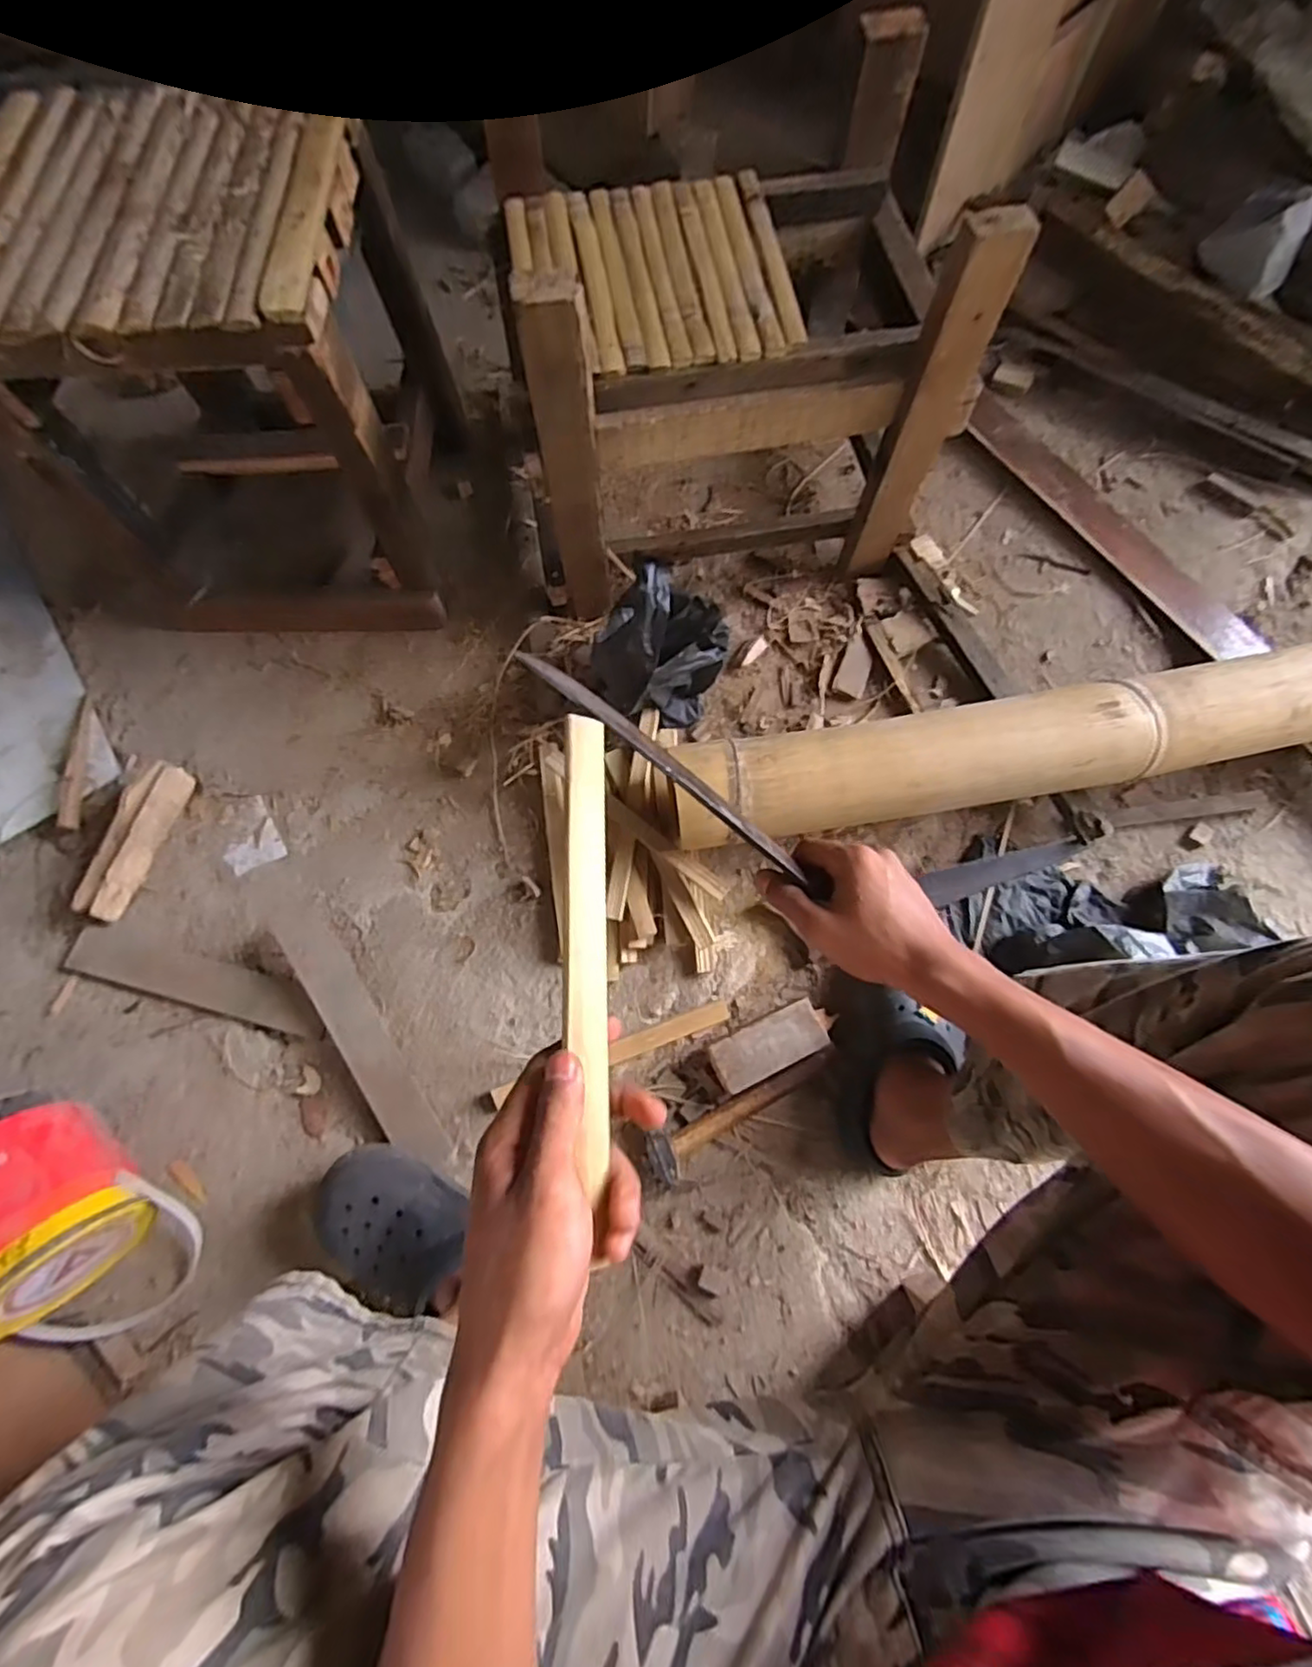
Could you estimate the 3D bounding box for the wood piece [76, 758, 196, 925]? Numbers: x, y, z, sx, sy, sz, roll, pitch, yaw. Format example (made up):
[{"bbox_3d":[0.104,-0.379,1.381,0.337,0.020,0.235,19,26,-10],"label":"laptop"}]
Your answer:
[{"bbox_3d":[-0.637,0.007,0.796,0.036,0.062,0.194,17,72,6],"label":"wood piece"}]

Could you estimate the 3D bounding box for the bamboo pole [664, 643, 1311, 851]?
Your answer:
[{"bbox_3d":[0.483,-0.099,0.767,0.937,0.129,0.123,-10,70,-2],"label":"bamboo pole"}]

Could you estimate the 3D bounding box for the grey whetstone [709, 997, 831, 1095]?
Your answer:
[{"bbox_3d":[0.129,0.241,0.740,0.130,0.026,0.057,-25,73,-8],"label":"grey whetstone"}]

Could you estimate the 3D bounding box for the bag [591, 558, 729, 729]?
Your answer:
[{"bbox_3d":[0.012,-0.214,0.758,0.105,0.248,0.174,41,76,13],"label":"bag"}]

